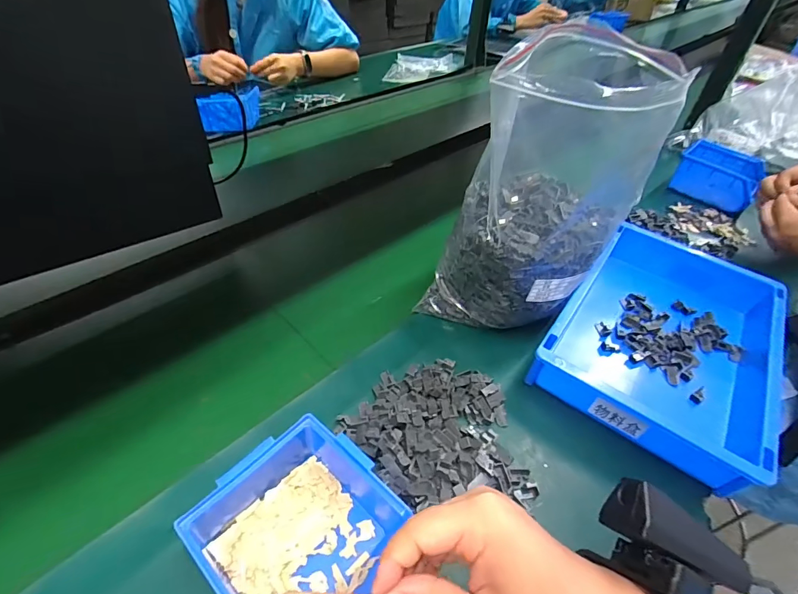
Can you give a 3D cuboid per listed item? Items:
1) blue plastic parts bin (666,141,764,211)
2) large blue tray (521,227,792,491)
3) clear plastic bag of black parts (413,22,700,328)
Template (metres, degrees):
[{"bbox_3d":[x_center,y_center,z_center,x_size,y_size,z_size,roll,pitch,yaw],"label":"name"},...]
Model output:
[{"bbox_3d":[0.618,-0.232,0.795,0.136,0.078,0.131,34,52,28],"label":"blue plastic parts bin"},{"bbox_3d":[0.316,0.043,0.482,0.207,0.065,0.319,31,50,25],"label":"large blue tray"},{"bbox_3d":[0.152,-0.100,0.450,0.173,0.287,0.185,26,48,21],"label":"clear plastic bag of black parts"}]

